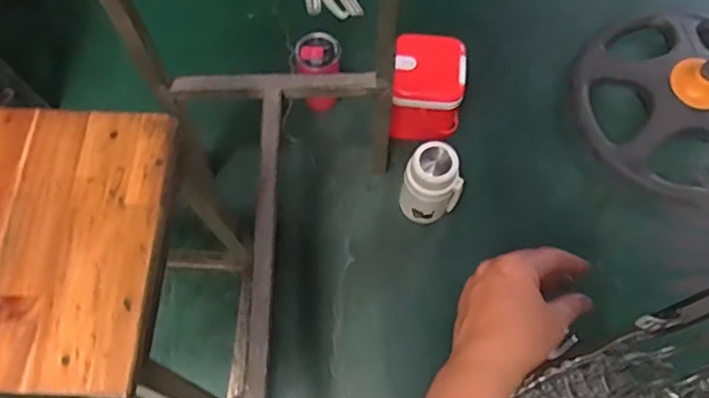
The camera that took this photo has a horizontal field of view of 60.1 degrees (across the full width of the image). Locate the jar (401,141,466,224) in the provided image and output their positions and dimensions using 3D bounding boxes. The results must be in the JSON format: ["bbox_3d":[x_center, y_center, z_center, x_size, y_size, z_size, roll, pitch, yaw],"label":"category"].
[{"bbox_3d":[0.147,-0.027,1.180,0.097,0.177,0.092,0,68,1],"label":"jar"}]

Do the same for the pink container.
[{"bbox_3d":[-0.075,-0.263,1.301,0.092,0.157,0.106,-5,68,-1],"label":"pink container"}]

